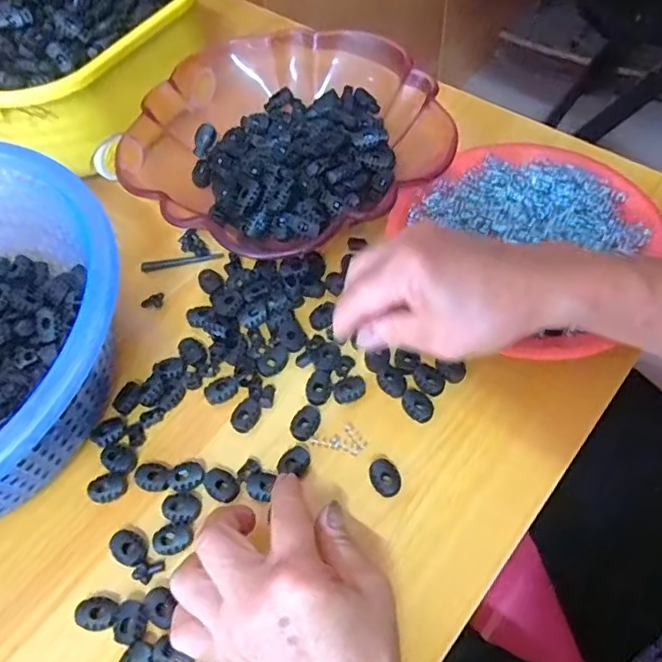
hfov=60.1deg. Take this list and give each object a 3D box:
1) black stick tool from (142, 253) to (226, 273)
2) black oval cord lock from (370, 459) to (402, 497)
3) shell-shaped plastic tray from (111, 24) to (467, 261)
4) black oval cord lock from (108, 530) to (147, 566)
[{"bbox_3d":[-0.118,-0.056,0.452,0.066,0.006,0.009,-6,58,1],"label":"black stick tool"},{"bbox_3d":[0.033,0.089,0.347,0.017,0.007,0.022,-22,59,-8],"label":"black oval cord lock"},{"bbox_3d":[-0.036,-0.160,0.478,0.257,0.056,0.263,25,64,19],"label":"shell-shaped plastic tray"},{"bbox_3d":[-0.119,0.128,0.336,0.023,0.006,0.016,34,67,23],"label":"black oval cord lock"}]

